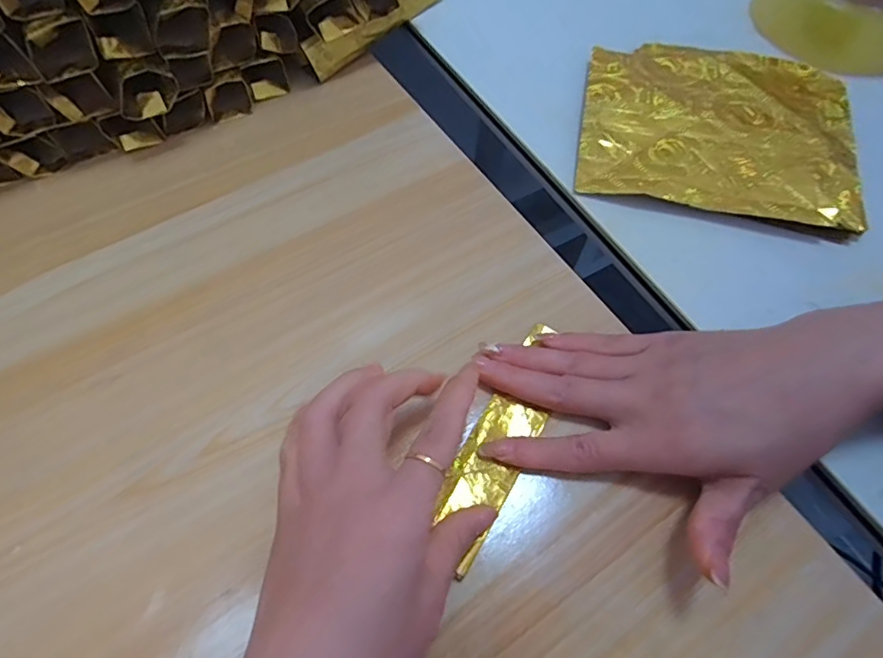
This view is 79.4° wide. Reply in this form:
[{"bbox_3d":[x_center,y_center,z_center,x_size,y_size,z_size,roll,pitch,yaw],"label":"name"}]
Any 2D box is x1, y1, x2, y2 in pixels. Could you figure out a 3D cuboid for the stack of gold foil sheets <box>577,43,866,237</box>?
[{"bbox_3d":[0.184,-0.135,0.356,0.173,0.023,0.154,13,62,4],"label":"stack of gold foil sheets"}]

